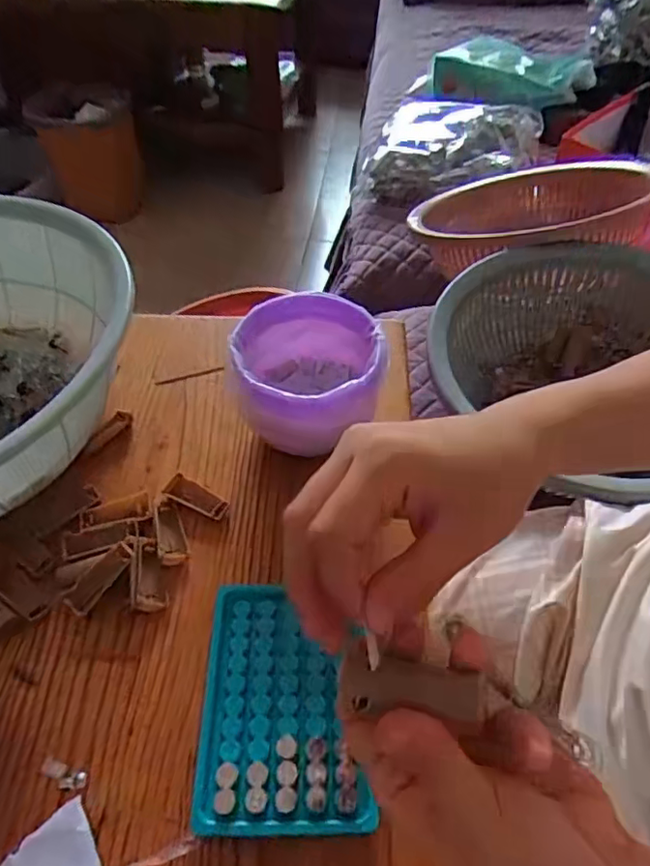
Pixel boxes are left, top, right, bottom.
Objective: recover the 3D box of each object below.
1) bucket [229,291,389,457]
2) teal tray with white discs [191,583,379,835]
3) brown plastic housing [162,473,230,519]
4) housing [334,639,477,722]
[{"bbox_3d":[-0.012,-0.037,0.436,0.099,0.091,0.103,0,49,0],"label":"bucket"},{"bbox_3d":[-0.025,0.153,0.330,0.090,0.014,0.131,-1,49,0],"label":"teal tray with white discs"},{"bbox_3d":[-0.096,0.048,0.421,0.050,0.006,0.020,25,54,21],"label":"brown plastic housing"},{"bbox_3d":[0.030,0.090,0.204,0.049,0.007,0.022,4,48,15],"label":"housing"}]

